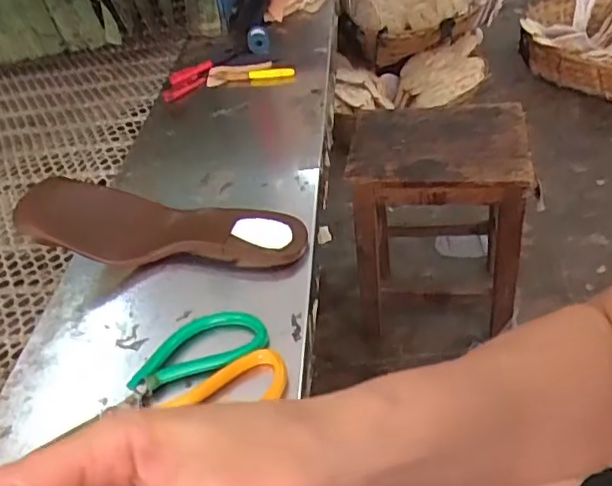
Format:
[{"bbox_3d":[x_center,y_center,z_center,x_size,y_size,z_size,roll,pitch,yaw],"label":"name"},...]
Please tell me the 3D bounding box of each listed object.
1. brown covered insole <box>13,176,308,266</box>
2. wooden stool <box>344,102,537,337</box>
[{"bbox_3d":[-0.125,-0.022,0.512,0.243,0.068,0.081,0,42,13],"label":"brown covered insole"},{"bbox_3d":[0.269,-0.011,1.186,0.318,0.460,0.232,2,43,14],"label":"wooden stool"}]

